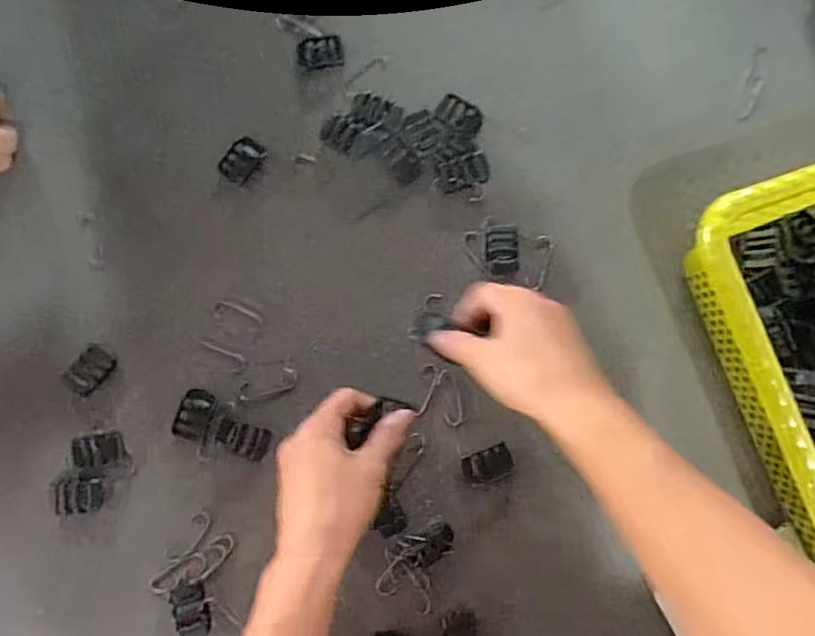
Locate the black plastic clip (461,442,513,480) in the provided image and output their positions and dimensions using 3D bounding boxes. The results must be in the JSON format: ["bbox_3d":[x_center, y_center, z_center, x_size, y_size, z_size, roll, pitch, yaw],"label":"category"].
[{"bbox_3d":[0.061,0.112,0.447,0.037,0.004,0.022,-22,85,-3],"label":"black plastic clip"}]

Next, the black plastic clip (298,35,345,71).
[{"bbox_3d":[-0.071,-0.217,0.481,0.036,0.004,0.028,-8,84,-2],"label":"black plastic clip"}]

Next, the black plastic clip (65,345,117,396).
[{"bbox_3d":[-0.241,0.039,0.447,0.026,0.005,0.034,40,85,3],"label":"black plastic clip"}]

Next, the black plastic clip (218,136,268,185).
[{"bbox_3d":[-0.130,-0.125,0.466,0.029,0.004,0.037,29,84,2],"label":"black plastic clip"}]

